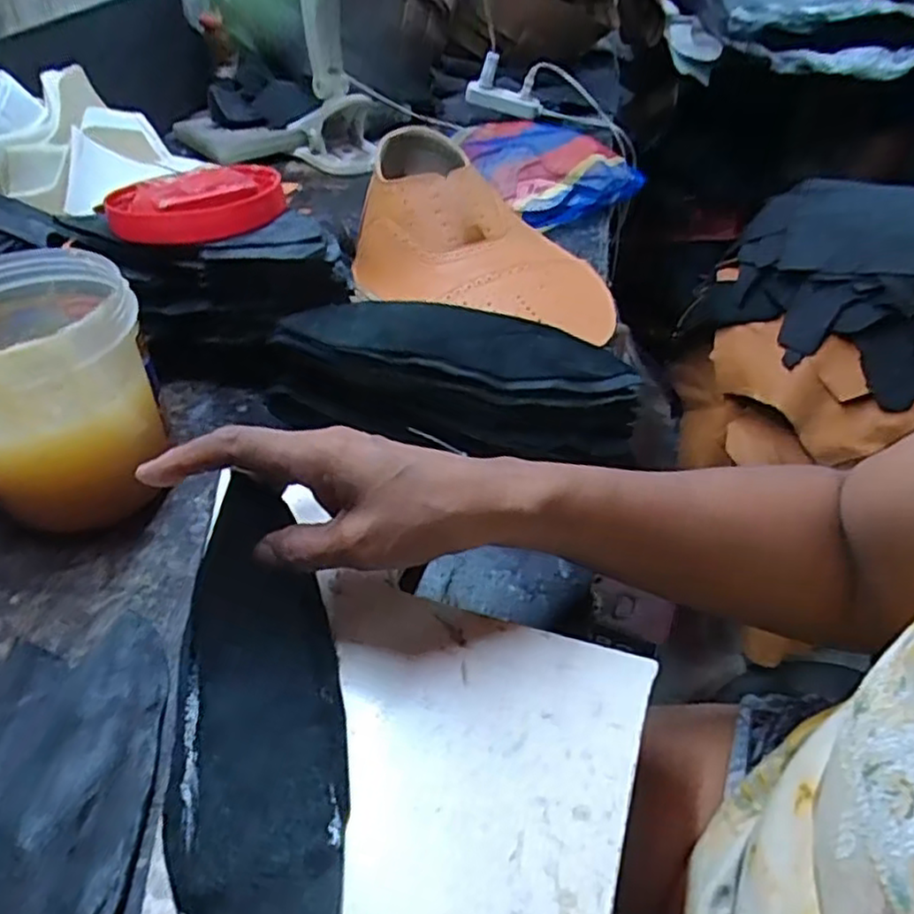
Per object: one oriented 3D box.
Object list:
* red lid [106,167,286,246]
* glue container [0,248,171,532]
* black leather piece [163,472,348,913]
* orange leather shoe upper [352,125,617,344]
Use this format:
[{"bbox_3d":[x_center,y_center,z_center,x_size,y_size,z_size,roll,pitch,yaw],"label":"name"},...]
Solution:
[{"bbox_3d":[-0.182,-0.181,0.483,0.117,0.022,0.101,-14,44,-13],"label":"red lid"},{"bbox_3d":[-0.239,-0.036,0.409,0.110,0.129,0.119,-32,50,-28],"label":"glue container"},{"bbox_3d":[-0.084,0.108,0.278,0.069,0.043,0.197,-10,53,-9],"label":"black leather piece"},{"bbox_3d":[0.027,-0.198,0.611,0.242,0.085,0.187,10,44,13],"label":"orange leather shoe upper"}]

